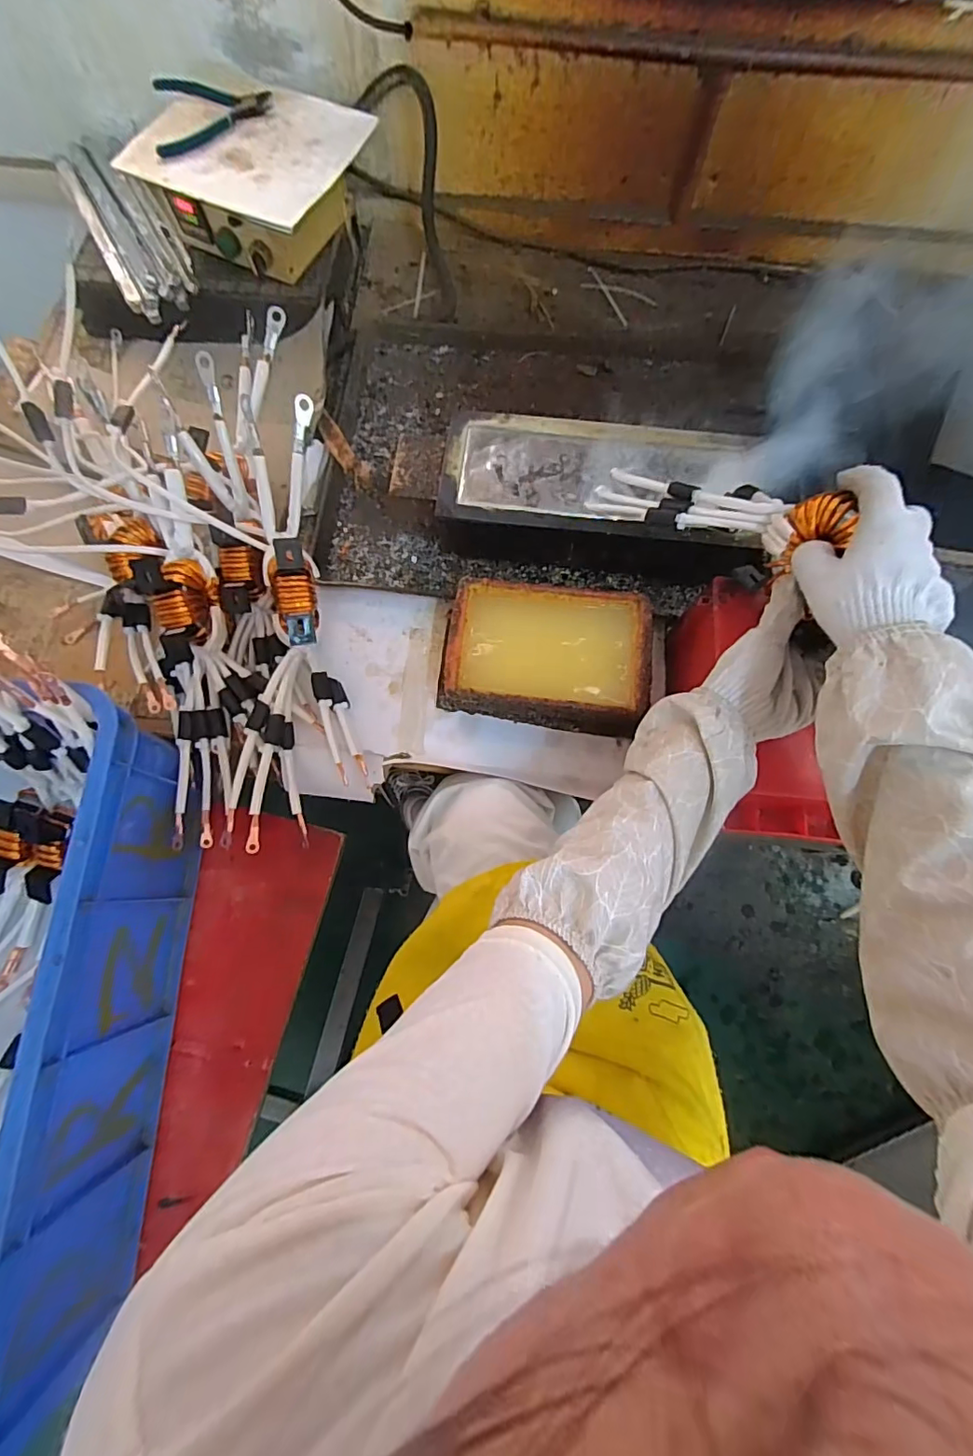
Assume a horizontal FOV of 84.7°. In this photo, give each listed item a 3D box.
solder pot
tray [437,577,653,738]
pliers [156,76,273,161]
[{"bbox_3d":[0.121,-0.256,0.600,0.327,0.090,0.136,7,74,2],"label":"solder pot"},{"bbox_3d":[0.063,-0.075,0.561,0.202,0.062,0.136,9,74,3],"label":"tray"},{"bbox_3d":[-0.322,-0.730,0.630,0.130,0.013,0.127,-10,74,-3],"label":"pliers"}]

